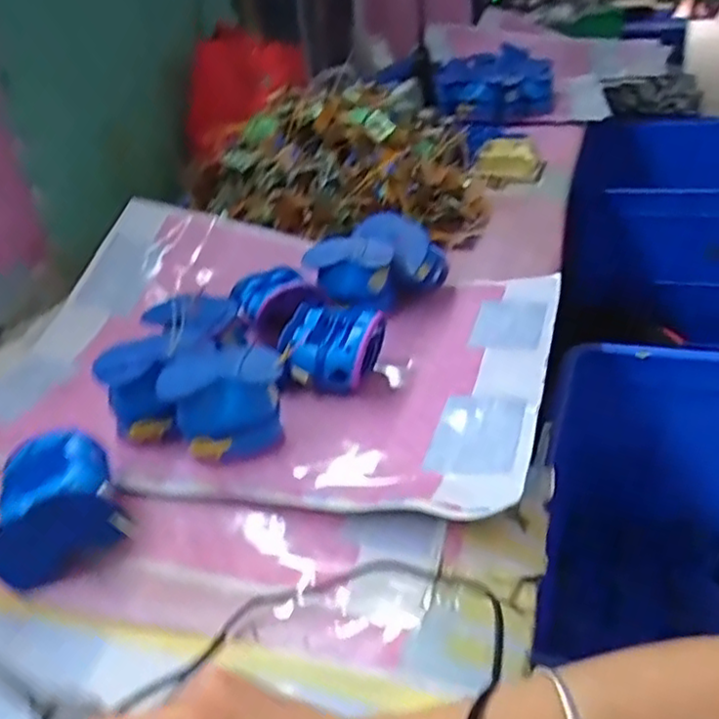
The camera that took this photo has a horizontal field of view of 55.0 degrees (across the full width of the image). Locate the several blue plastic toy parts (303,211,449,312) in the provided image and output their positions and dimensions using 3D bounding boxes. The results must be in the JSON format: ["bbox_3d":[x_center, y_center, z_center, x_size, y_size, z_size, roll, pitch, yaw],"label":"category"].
[{"bbox_3d":[0.025,-0.099,0.742,0.156,0.082,0.068,-14,31,-10],"label":"several blue plastic toy parts"}]

